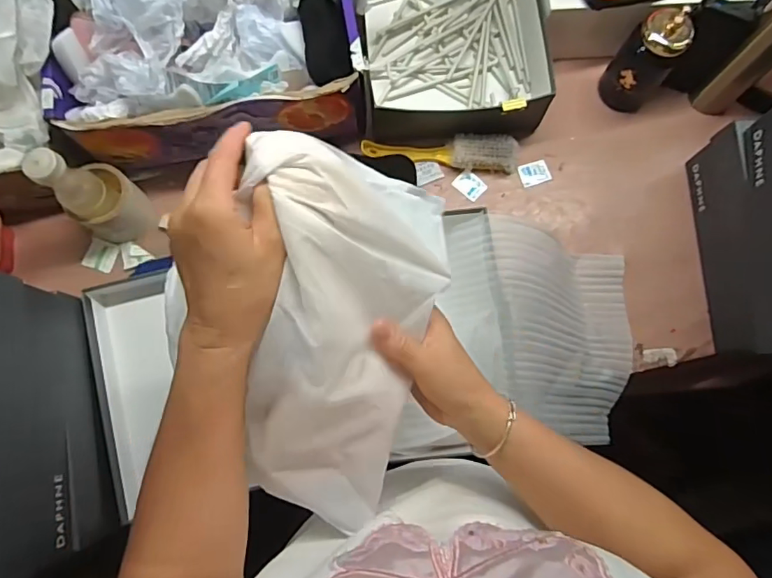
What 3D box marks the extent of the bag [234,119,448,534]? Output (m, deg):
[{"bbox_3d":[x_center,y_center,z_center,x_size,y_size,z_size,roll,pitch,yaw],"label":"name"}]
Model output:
[{"bbox_3d":[-0.024,0.032,0.361,0.139,0.124,0.269,3,78,0],"label":"bag"}]

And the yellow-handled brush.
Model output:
[{"bbox_3d":[0.082,-0.209,0.750,0.227,0.034,0.049,5,78,1],"label":"yellow-handled brush"}]

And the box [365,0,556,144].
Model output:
[{"bbox_3d":[0.100,-0.391,0.758,0.267,0.090,0.334,-5,78,-1],"label":"box"}]

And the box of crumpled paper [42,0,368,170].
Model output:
[{"bbox_3d":[-0.218,-0.350,0.664,0.422,0.197,0.286,-4,78,-1],"label":"box of crumpled paper"}]

